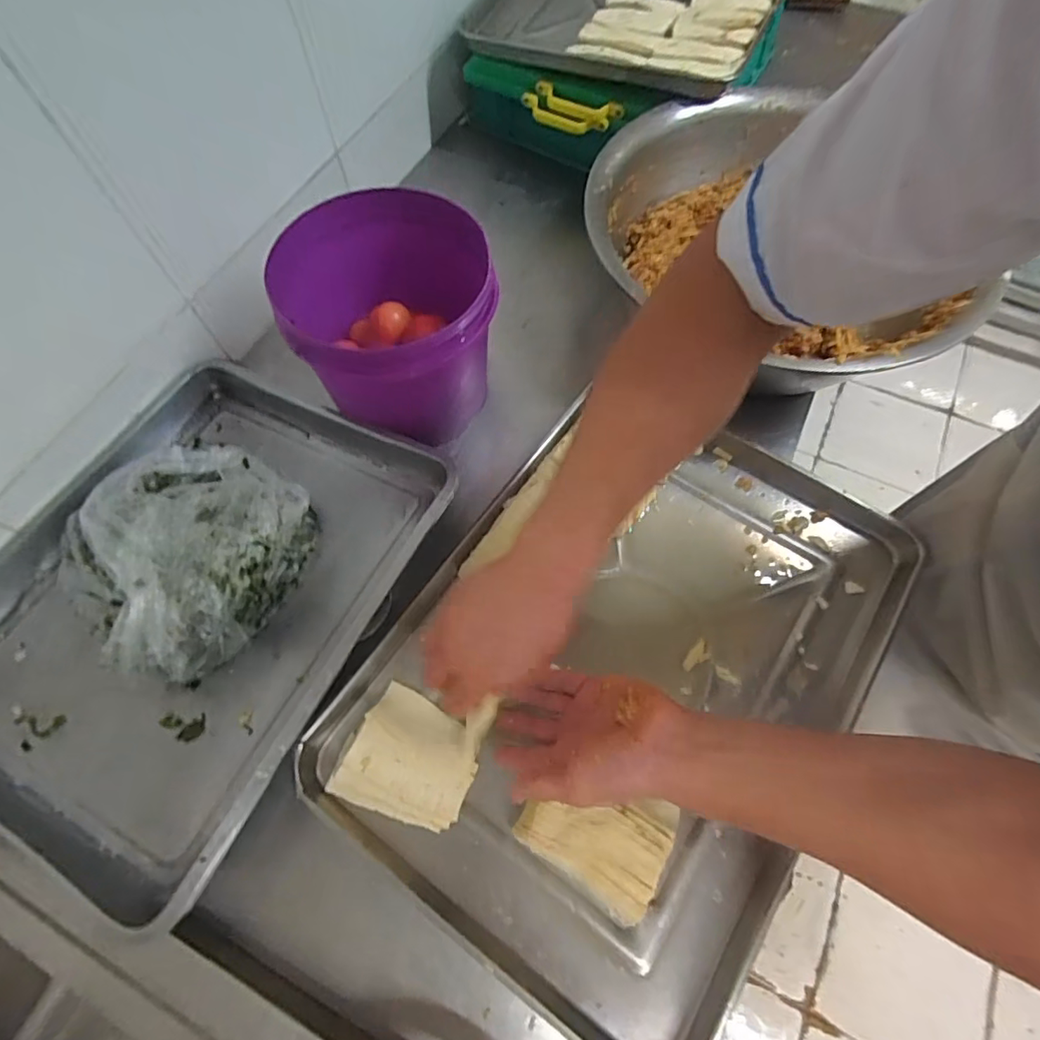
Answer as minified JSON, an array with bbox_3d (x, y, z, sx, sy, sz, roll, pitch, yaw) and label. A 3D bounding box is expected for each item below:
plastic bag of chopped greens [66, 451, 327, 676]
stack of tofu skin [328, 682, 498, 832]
[{"bbox_3d":[-0.336,0.018,0.543,0.227,0.114,0.229,33,68,15],"label":"plastic bag of chopped greens"},{"bbox_3d":[-0.100,0.219,0.517,0.120,0.016,0.111,17,67,5],"label":"stack of tofu skin"}]

